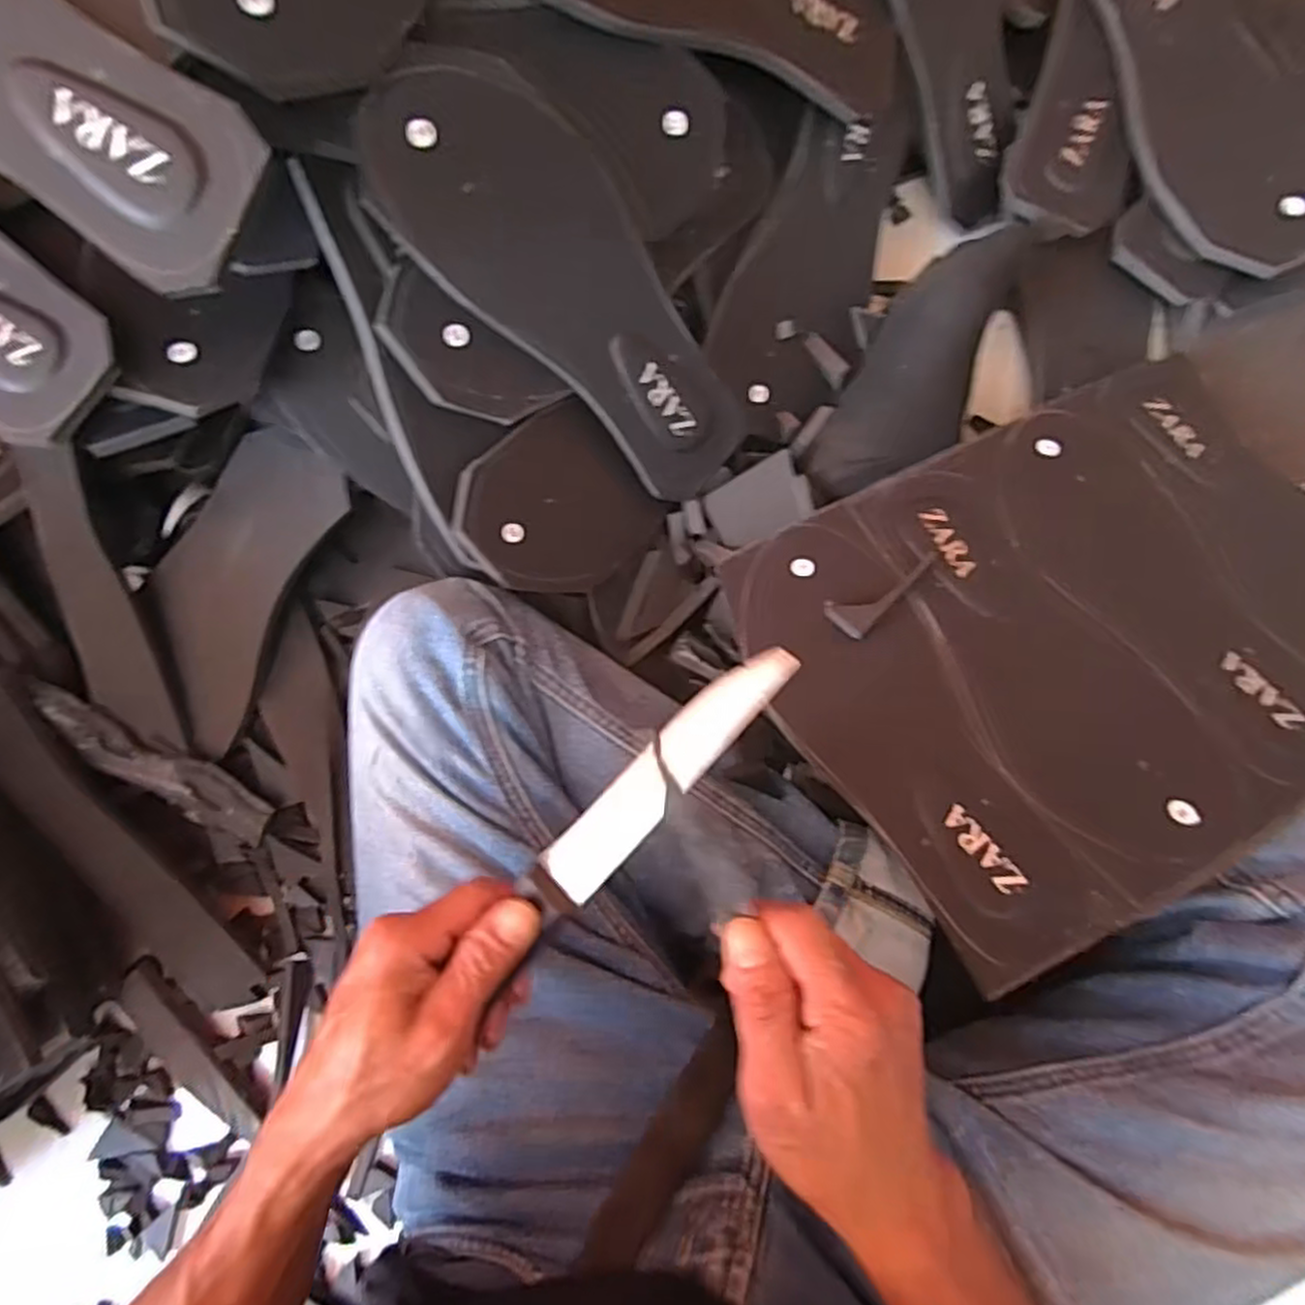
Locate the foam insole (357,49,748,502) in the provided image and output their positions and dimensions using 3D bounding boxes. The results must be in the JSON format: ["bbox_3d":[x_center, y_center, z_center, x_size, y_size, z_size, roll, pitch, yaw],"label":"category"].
[{"bbox_3d":[-0.038,-0.196,0.416,0.098,0.015,0.251,-48,121,-2],"label":"foam insole"}]

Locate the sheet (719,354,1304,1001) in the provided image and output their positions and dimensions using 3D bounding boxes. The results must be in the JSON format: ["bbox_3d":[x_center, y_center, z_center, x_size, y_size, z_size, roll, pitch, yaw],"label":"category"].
[{"bbox_3d":[0.240,-0.019,0.416,0.336,0.011,0.255,-27,67,-8],"label":"sheet"}]

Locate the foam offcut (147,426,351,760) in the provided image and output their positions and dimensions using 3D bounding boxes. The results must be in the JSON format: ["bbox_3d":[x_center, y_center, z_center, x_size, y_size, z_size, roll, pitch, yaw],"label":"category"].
[{"bbox_3d":[-0.274,-0.043,0.486,0.084,0.012,0.214,30,101,-4],"label":"foam offcut"}]

